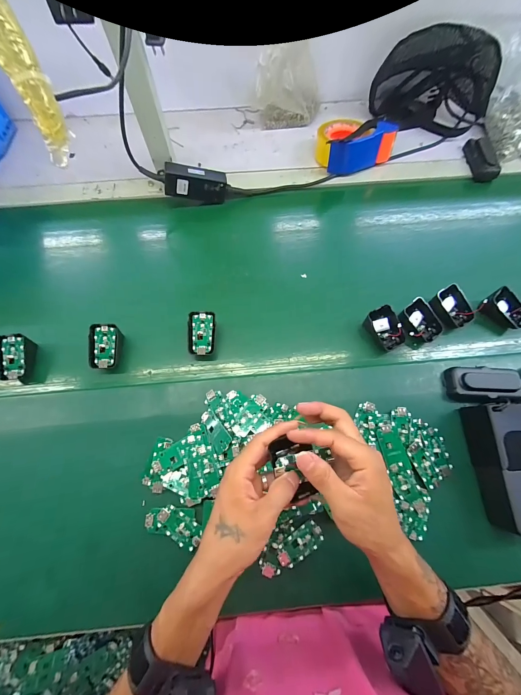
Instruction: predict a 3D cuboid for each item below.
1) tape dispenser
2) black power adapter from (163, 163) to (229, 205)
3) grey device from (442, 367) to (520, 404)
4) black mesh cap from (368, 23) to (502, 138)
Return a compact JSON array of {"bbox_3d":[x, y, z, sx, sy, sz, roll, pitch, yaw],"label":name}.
[{"bbox_3d":[0.191,-0.432,0.596,0.142,0.068,0.105,-13,69,-5],"label":"tape dispenser"},{"bbox_3d":[-0.122,-0.312,0.545,0.115,0.052,0.026,-1,68,-21],"label":"black power adapter"},{"bbox_3d":[0.336,0.057,0.430,0.100,0.035,0.055,-1,68,0],"label":"grey device"},{"bbox_3d":[0.380,-0.587,0.611,0.250,0.150,0.131,10,68,4],"label":"black mesh cap"}]

